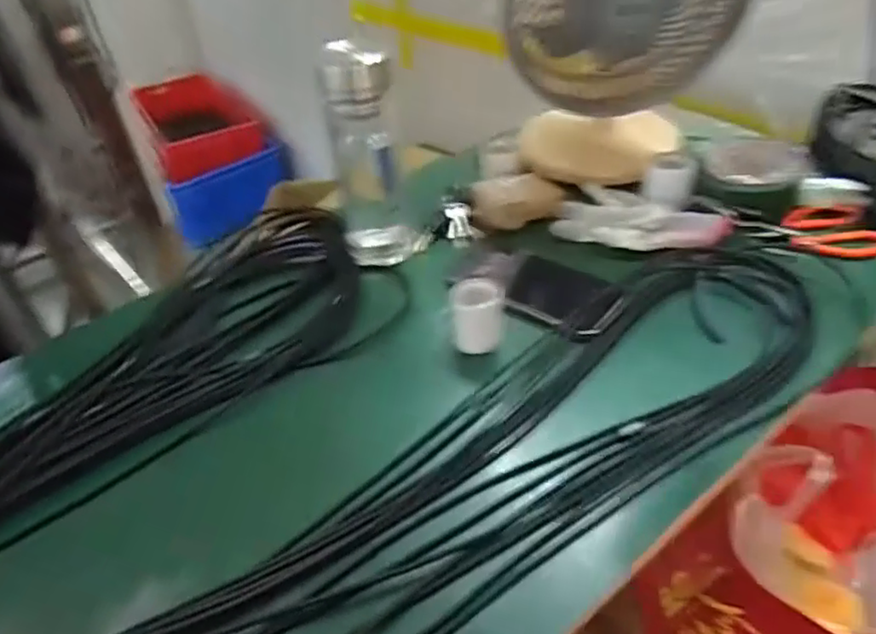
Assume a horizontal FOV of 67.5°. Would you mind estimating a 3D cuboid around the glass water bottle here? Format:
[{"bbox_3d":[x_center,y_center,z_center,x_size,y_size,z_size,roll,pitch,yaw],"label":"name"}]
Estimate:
[{"bbox_3d":[-0.066,-0.144,0.617,0.063,0.211,0.057,-12,39,-5],"label":"glass water bottle"}]

